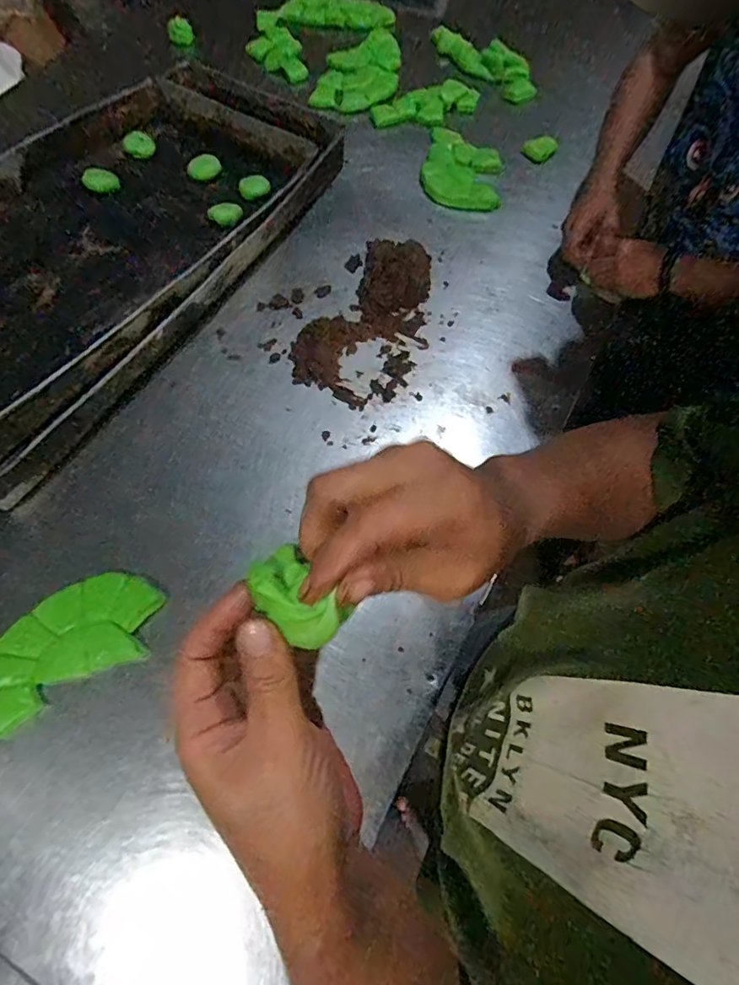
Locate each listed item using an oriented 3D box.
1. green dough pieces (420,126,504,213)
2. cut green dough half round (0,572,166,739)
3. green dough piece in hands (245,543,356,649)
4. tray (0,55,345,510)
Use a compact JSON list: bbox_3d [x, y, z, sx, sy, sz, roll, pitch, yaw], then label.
[{"bbox_3d":[0.168,-0.577,0.912,0.140,0.022,0.164,13,66,5],"label":"green dough pieces"},{"bbox_3d":[-0.336,0.169,0.578,0.202,0.025,0.112,-28,69,-13],"label":"cut green dough half round"},{"bbox_3d":[-0.033,0.045,0.224,0.027,0.015,0.047,-38,72,-16],"label":"green dough piece in hands"},{"bbox_3d":[-0.426,-0.382,0.777,0.432,0.065,0.899,33,65,5],"label":"tray"}]

